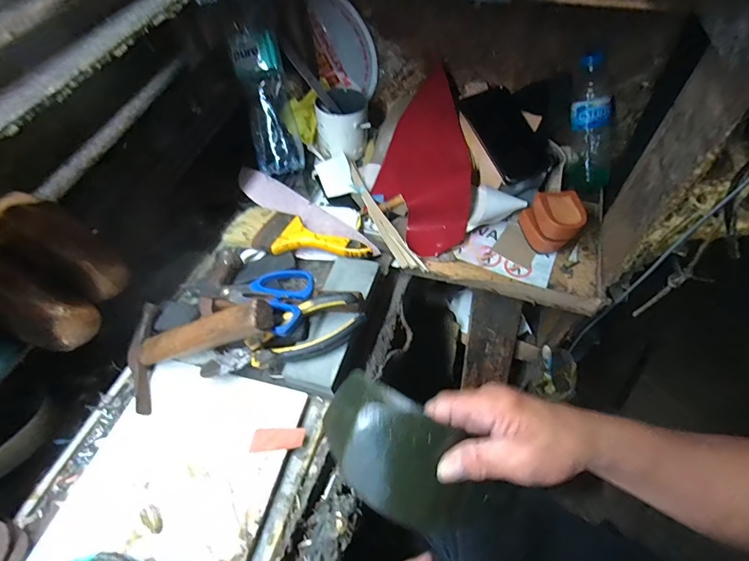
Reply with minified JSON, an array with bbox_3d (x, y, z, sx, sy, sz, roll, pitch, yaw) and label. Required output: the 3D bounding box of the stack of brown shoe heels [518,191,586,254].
[{"bbox_3d":[0.255,-0.080,0.556,0.063,0.075,0.075,-18,55,-10],"label":"stack of brown shoe heels"}]

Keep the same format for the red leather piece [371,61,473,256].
[{"bbox_3d":[0.073,-0.178,0.610,0.147,0.028,0.272,-16,82,19],"label":"red leather piece"}]

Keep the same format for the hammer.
[{"bbox_3d":[-0.197,0.072,0.427,0.196,0.041,0.109,-19,51,21],"label":"hammer"}]

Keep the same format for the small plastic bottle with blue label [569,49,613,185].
[{"bbox_3d":[0.327,-0.233,0.579,0.055,0.186,0.052,-19,21,-11],"label":"small plastic bottle with blue label"}]

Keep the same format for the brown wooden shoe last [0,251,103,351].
[{"bbox_3d":[-0.341,0.018,0.373,0.132,0.067,0.054,29,56,-10],"label":"brown wooden shoe last"}]

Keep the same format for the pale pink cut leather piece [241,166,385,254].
[{"bbox_3d":[-0.110,-0.108,0.610,0.283,0.016,0.049,31,66,19],"label":"pale pink cut leather piece"}]

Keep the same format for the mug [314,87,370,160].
[{"bbox_3d":[-0.054,-0.271,0.673,0.086,0.081,0.091,-6,54,-2],"label":"mug"}]

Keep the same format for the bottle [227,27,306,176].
[{"bbox_3d":[-0.166,-0.274,0.612,0.074,0.204,0.053,-14,28,-8],"label":"bottle"}]

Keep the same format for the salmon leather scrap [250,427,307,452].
[{"bbox_3d":[-0.101,0.166,0.407,0.055,0.004,0.021,-3,54,1],"label":"salmon leather scrap"}]

